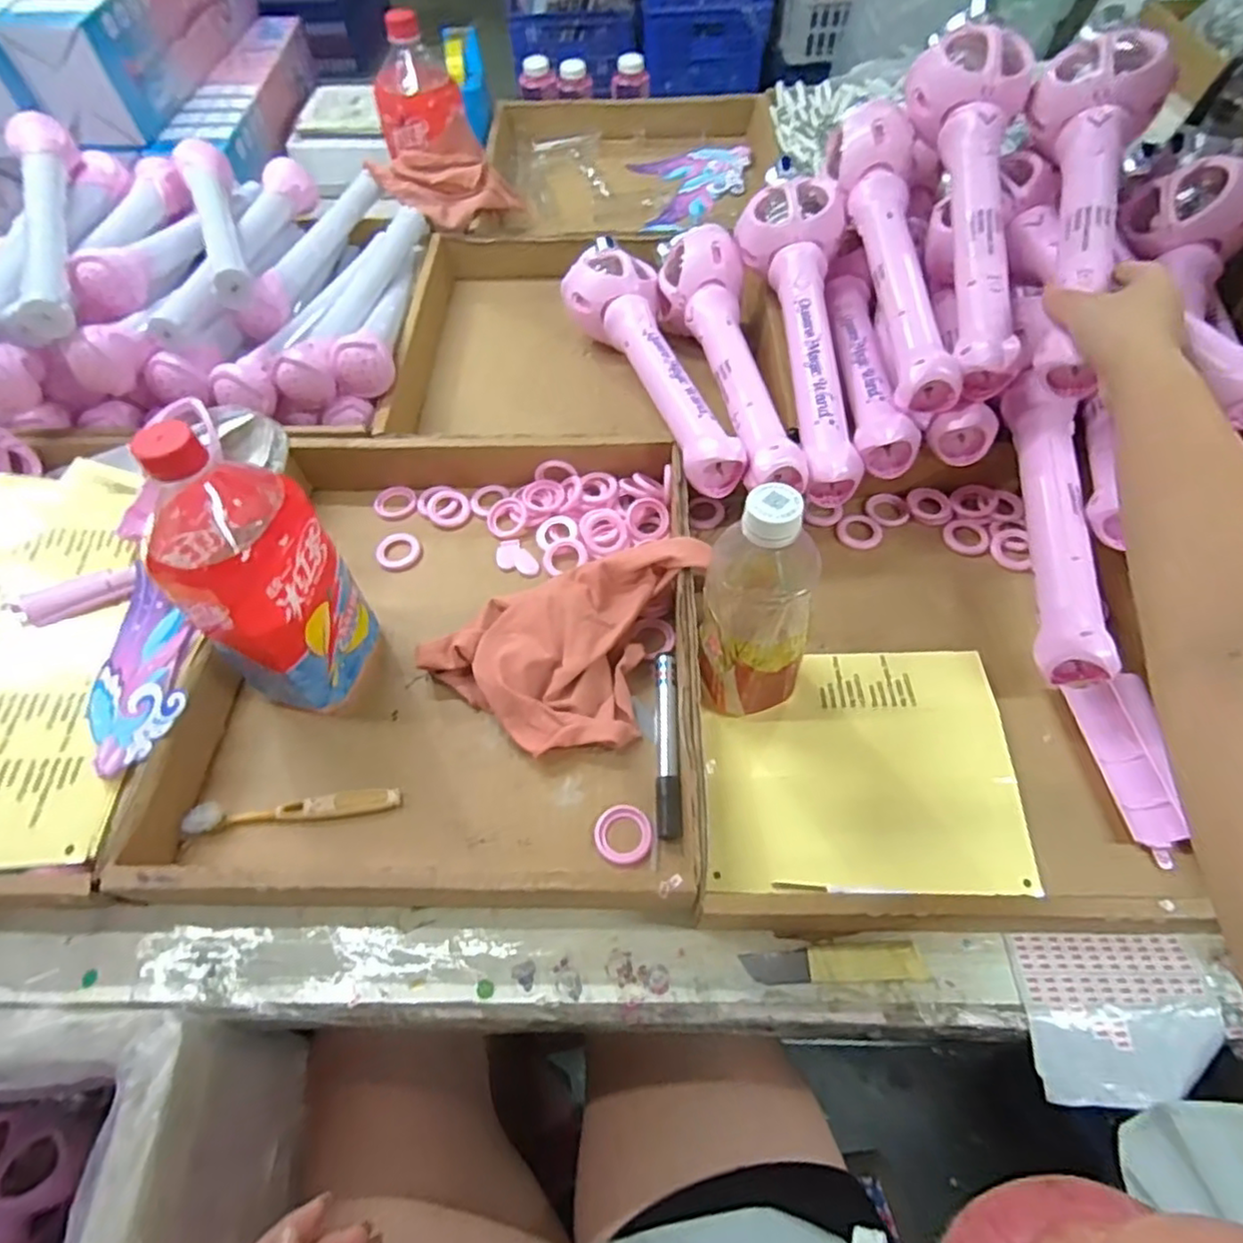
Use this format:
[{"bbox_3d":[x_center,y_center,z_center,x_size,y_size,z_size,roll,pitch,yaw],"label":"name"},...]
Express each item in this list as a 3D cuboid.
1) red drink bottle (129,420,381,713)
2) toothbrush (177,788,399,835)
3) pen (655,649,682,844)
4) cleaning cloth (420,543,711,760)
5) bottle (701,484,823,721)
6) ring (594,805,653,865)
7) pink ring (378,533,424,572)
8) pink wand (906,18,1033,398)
[{"bbox_3d":[-0.236,-0.025,0.429,0.082,0.216,0.089,11,59,10],"label":"red drink bottle"},{"bbox_3d":[-0.219,0.126,0.449,0.138,0.016,0.019,-7,57,-2],"label":"toothbrush"},{"bbox_3d":[0.032,0.081,0.467,0.016,0.016,0.135,-1,57,3],"label":"pen"},{"bbox_3d":[-0.032,0.003,0.498,0.155,0.052,0.185,31,64,21],"label":"cleaning cloth"},{"bbox_3d":[0.085,-0.006,0.421,0.067,0.178,0.065,10,59,9],"label":"bottle"},{"bbox_3d":[0.002,0.138,0.436,0.036,0.004,0.037,-1,57,2],"label":"ring"},{"bbox_3d":[-0.192,-0.061,0.579,0.037,0.009,0.035,-1,57,2],"label":"pink ring"},{"bbox_3d":[0.295,-0.344,0.555,0.089,0.063,0.332,2,77,5],"label":"pink wand"}]

